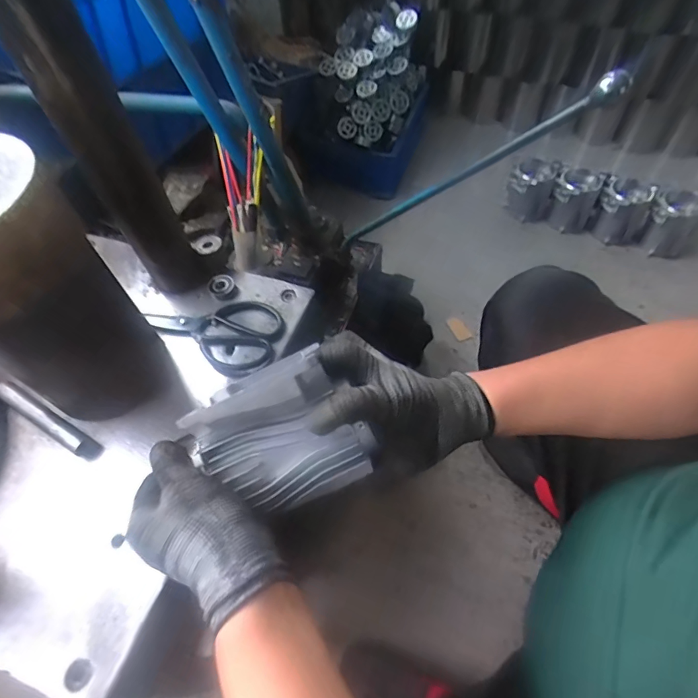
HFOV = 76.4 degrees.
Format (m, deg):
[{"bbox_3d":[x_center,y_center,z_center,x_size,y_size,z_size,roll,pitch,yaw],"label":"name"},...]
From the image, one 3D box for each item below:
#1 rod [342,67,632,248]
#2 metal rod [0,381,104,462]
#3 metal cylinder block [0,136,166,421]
[{"bbox_3d":[0.114,-0.197,0.536,0.412,0.023,0.024,-14,40,53],"label":"rod"},{"bbox_3d":[-0.333,0.079,0.488,0.144,0.031,0.021,25,62,19],"label":"metal rod"},{"bbox_3d":[-0.287,-0.041,0.414,0.135,0.248,0.141,30,64,21],"label":"metal cylinder block"}]

